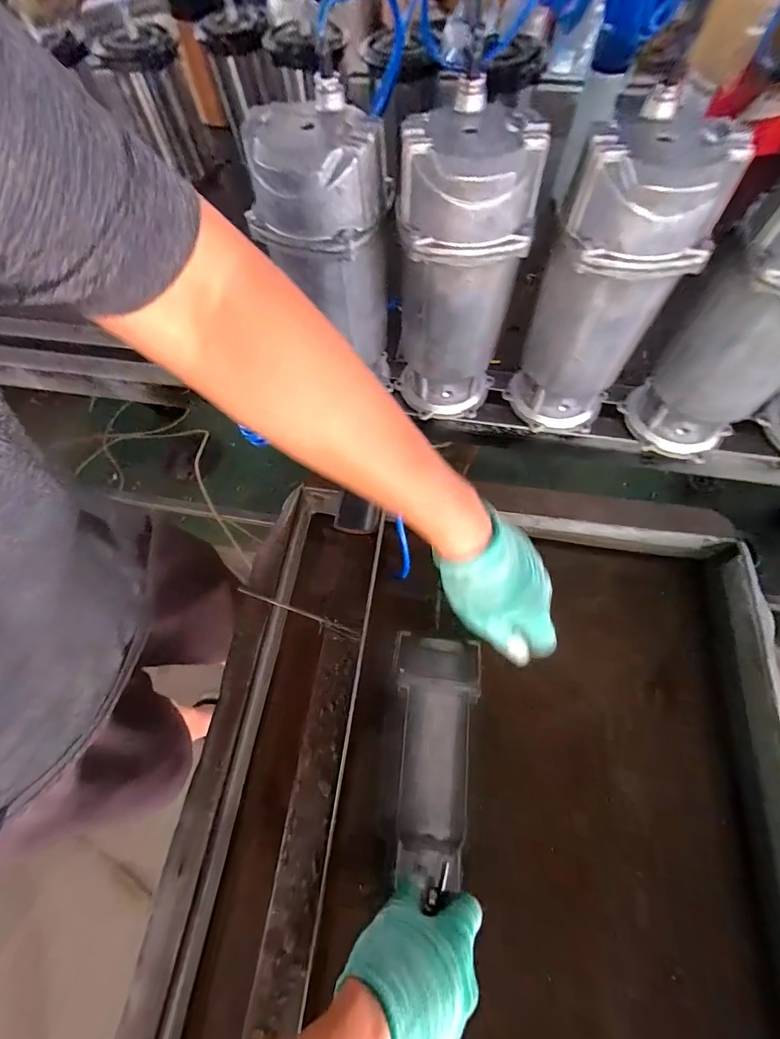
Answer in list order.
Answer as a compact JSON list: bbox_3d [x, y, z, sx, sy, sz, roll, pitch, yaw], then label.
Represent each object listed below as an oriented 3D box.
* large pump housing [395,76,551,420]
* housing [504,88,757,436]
[{"bbox_3d":[0.074,-0.254,0.464,0.123,0.289,0.109,17,66,9],"label":"large pump housing"},{"bbox_3d":[0.222,-0.232,0.449,0.129,0.289,0.117,23,67,12],"label":"housing"}]

